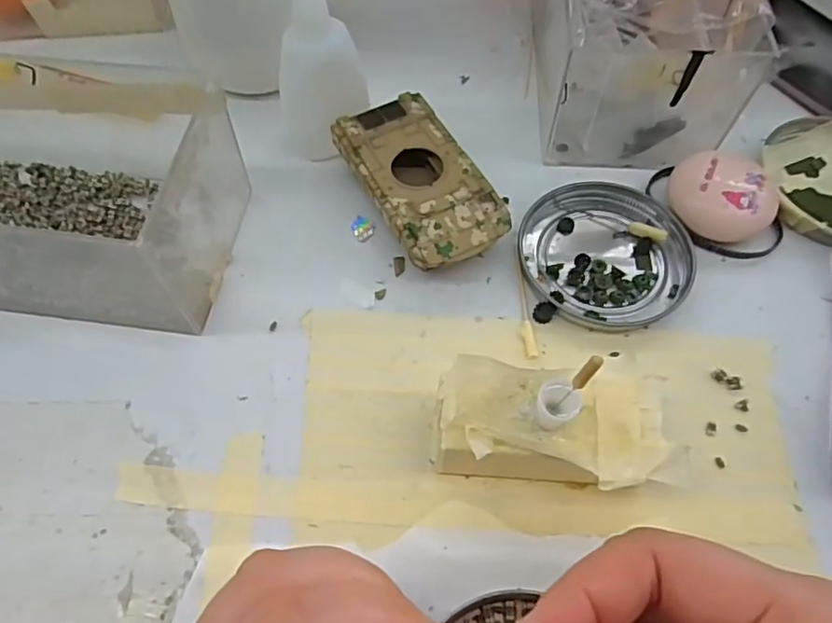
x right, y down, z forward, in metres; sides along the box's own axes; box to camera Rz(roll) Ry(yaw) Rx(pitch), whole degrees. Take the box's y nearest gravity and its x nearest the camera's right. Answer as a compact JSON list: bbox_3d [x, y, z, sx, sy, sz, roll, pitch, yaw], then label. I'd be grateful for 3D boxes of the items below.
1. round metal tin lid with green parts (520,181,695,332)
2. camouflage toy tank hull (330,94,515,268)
[{"bbox_3d":[0.088,-0.028,0.282,0.078,0.009,0.074,0,61,0],"label":"round metal tin lid with green parts"},{"bbox_3d":[0.002,-0.059,0.291,0.051,0.025,0.095,-26,64,-13],"label":"camouflage toy tank hull"}]

